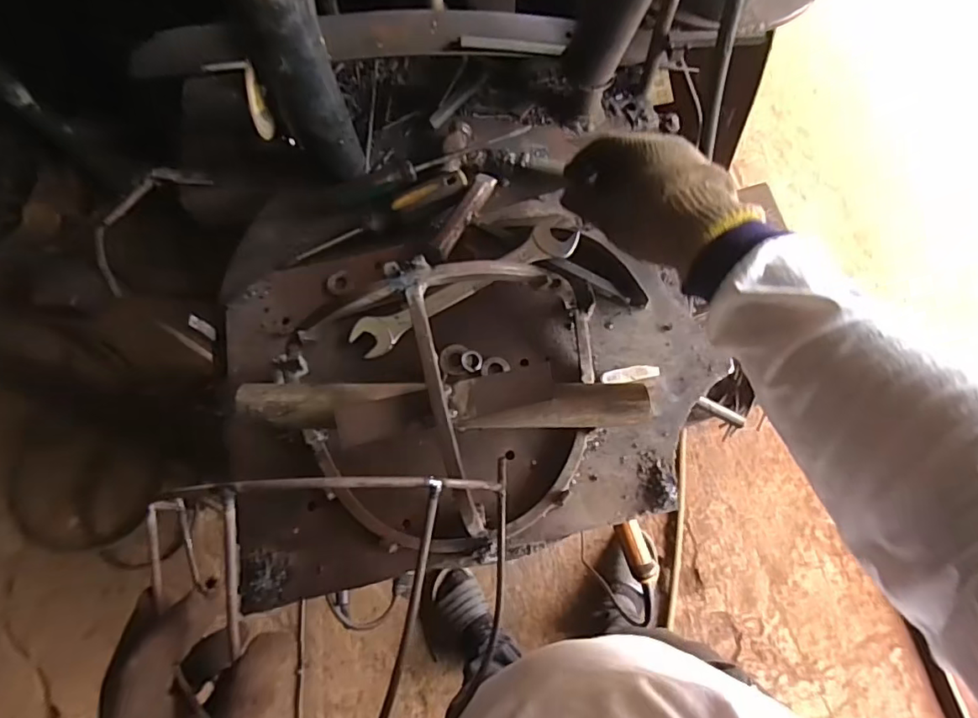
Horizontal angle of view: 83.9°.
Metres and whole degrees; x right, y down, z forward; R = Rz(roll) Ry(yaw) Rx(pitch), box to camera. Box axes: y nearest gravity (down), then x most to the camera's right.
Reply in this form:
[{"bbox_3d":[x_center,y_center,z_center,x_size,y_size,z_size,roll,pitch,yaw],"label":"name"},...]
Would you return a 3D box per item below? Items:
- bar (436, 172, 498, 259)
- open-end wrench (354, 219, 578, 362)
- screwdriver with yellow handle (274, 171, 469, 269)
[{"bbox_3d":[-0.023,-0.135,0.505,0.020,0.013,0.094,29,77,7],"label":"bar"},{"bbox_3d":[-0.021,-0.065,0.484,0.215,0.012,0.037,-28,83,-3],"label":"open-end wrench"},{"bbox_3d":[-0.111,-0.133,0.528,0.197,0.021,0.030,-24,78,7],"label":"screwdriver with yellow handle"}]

